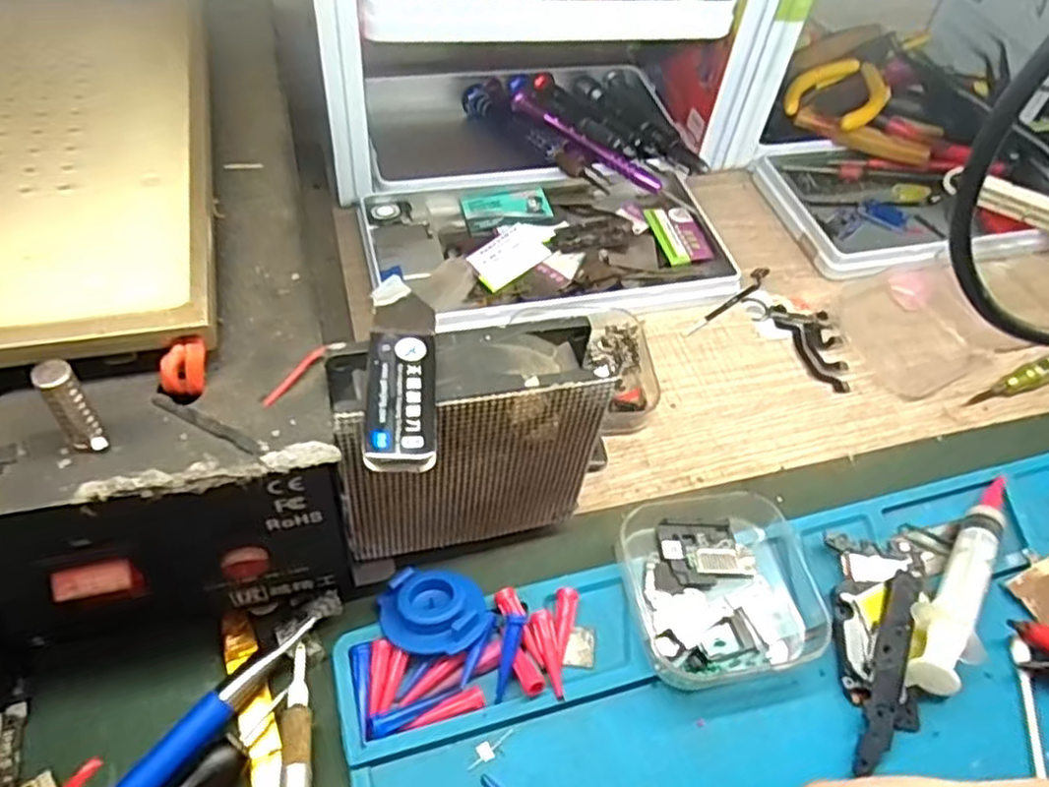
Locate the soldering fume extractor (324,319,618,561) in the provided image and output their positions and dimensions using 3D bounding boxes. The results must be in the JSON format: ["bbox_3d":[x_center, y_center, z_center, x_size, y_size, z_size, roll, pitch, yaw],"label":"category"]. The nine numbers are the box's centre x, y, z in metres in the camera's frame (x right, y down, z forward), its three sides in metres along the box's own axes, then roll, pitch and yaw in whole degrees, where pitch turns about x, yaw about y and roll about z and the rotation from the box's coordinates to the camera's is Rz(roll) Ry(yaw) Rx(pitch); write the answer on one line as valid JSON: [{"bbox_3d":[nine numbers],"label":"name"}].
[{"bbox_3d":[-0.017,0.019,0.235,0.080,0.084,0.029,-12,53,-15],"label":"soldering fume extractor"}]

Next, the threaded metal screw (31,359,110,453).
[{"bbox_3d":[-0.105,0.004,0.169,0.008,0.027,0.006,-33,63,-28],"label":"threaded metal screw"}]

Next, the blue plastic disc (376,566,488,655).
[{"bbox_3d":[-0.030,0.071,0.239,0.035,0.011,0.030,5,50,-2],"label":"blue plastic disc"}]

